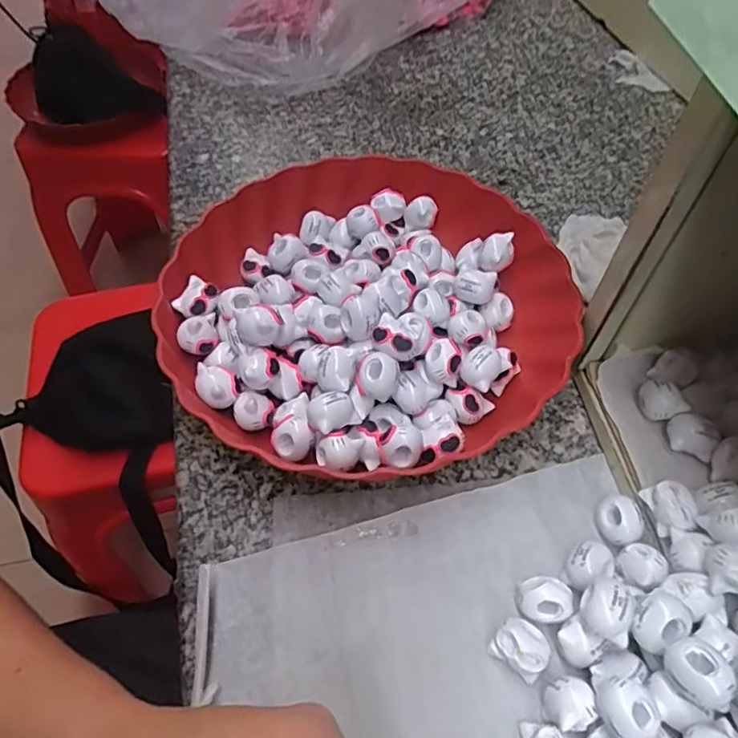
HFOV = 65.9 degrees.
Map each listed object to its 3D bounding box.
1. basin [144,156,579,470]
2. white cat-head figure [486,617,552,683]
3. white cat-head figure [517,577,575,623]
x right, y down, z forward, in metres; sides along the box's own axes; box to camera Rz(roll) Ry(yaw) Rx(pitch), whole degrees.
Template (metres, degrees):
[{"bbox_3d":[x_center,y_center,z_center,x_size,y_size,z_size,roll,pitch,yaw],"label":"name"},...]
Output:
[{"bbox_3d":[-0.001,-0.041,0.364,0.241,0.061,0.239,0,56,0],"label":"basin"},{"bbox_3d":[0.071,0.128,0.263,0.024,0.018,0.020,32,62,20],"label":"white cat-head figure"},{"bbox_3d":[0.085,0.113,0.275,0.024,0.021,0.019,12,57,9],"label":"white cat-head figure"}]

